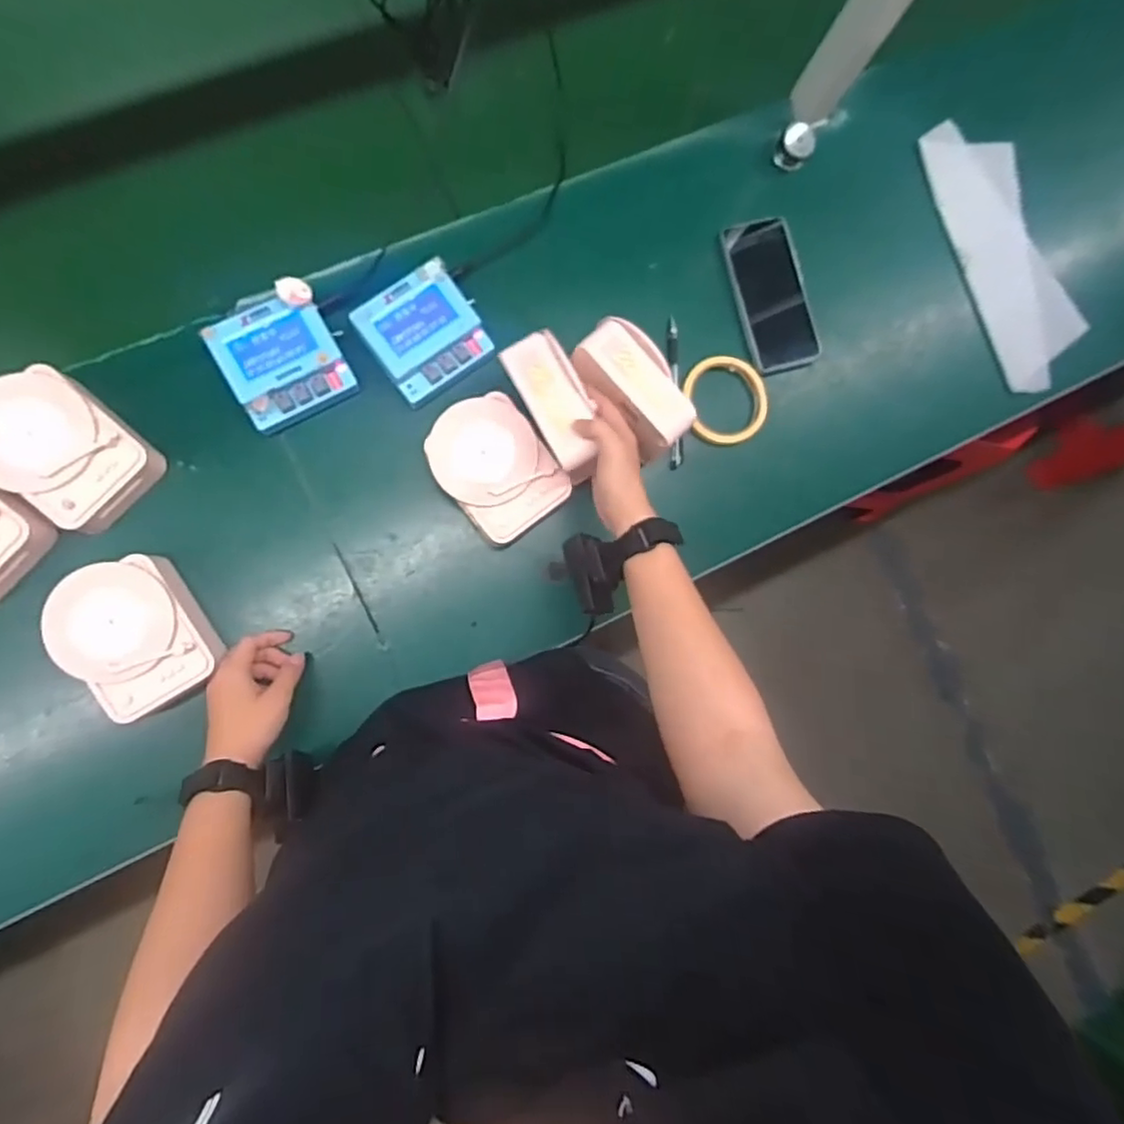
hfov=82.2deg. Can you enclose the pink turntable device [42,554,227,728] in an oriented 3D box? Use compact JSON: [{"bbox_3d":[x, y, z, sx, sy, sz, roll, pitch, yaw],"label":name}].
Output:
[{"bbox_3d":[-0.381,0.065,0.583,0.110,0.059,0.132,-31,91,-8],"label":"pink turntable device"}]

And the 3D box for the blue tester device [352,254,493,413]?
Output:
[{"bbox_3d":[-0.131,-0.221,0.626,0.106,0.027,0.100,-37,92,-8],"label":"blue tester device"}]

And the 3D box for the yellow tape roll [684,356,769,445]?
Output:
[{"bbox_3d":[0.178,-0.177,0.700,0.091,0.022,0.097,0,87,-9],"label":"yellow tape roll"}]

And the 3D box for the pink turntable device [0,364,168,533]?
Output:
[{"bbox_3d":[-0.446,-0.102,0.581,0.137,0.055,0.111,41,82,-5],"label":"pink turntable device"}]

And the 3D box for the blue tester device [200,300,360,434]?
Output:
[{"bbox_3d":[-0.262,-0.188,0.613,0.099,0.045,0.099,-27,92,-9],"label":"blue tester device"}]

